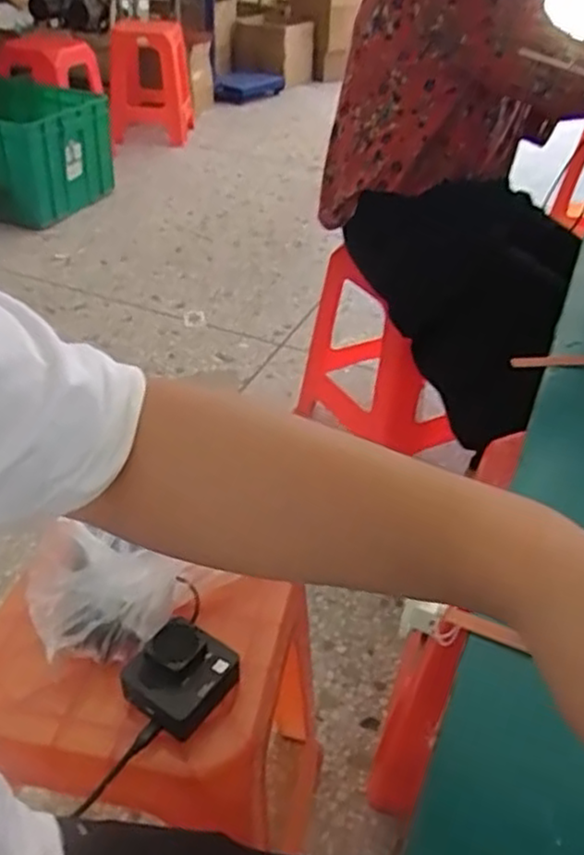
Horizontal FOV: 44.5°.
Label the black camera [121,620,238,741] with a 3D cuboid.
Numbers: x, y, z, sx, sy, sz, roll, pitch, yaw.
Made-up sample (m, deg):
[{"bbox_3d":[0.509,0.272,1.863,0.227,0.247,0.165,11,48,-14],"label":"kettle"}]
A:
[{"bbox_3d":[-0.093,0.206,0.596,0.070,0.047,0.075,26,43,26],"label":"black camera"}]

